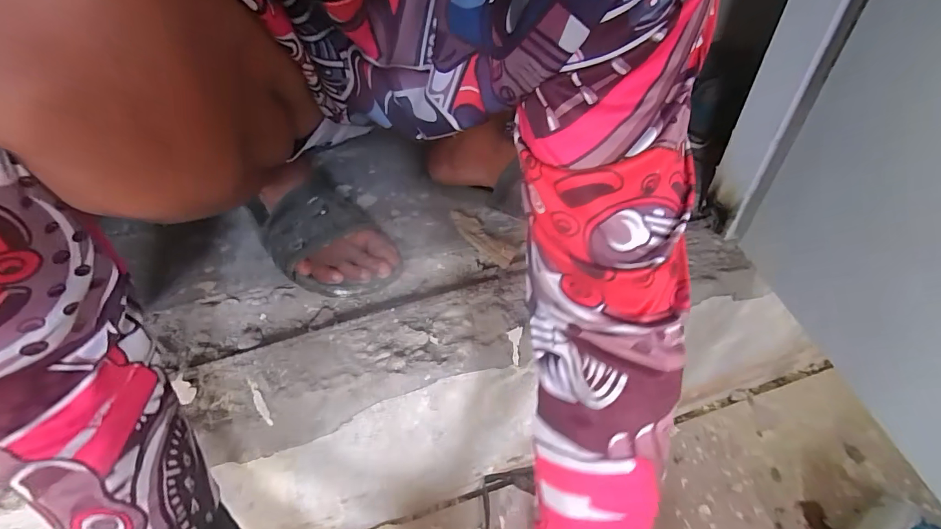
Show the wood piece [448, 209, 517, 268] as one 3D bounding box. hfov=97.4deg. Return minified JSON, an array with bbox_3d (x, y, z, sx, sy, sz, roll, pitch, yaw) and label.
[{"bbox_3d":[0.014,-0.040,0.541,0.030,0.028,0.137,-17,42,-20],"label":"wood piece"}]

